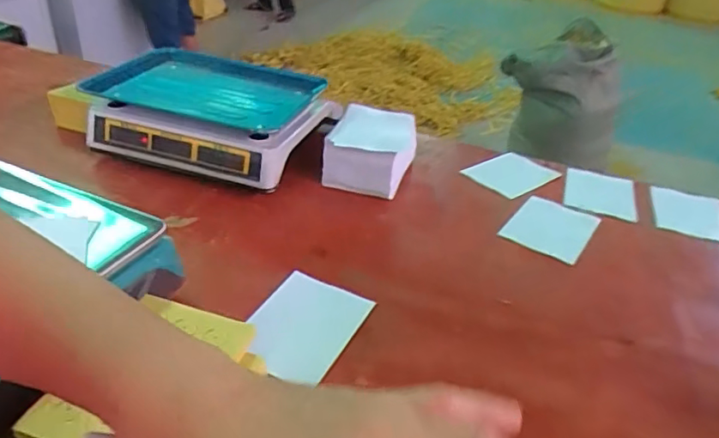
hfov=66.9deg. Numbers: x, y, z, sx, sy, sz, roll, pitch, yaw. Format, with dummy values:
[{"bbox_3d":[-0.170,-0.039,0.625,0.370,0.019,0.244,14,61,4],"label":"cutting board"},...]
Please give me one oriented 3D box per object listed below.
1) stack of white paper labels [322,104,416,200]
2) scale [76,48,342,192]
[{"bbox_3d":[0.021,-0.118,0.893,0.129,0.090,0.151,11,33,8],"label":"stack of white paper labels"},{"bbox_3d":[-0.241,-0.180,0.903,0.336,0.102,0.250,13,34,11],"label":"scale"}]

